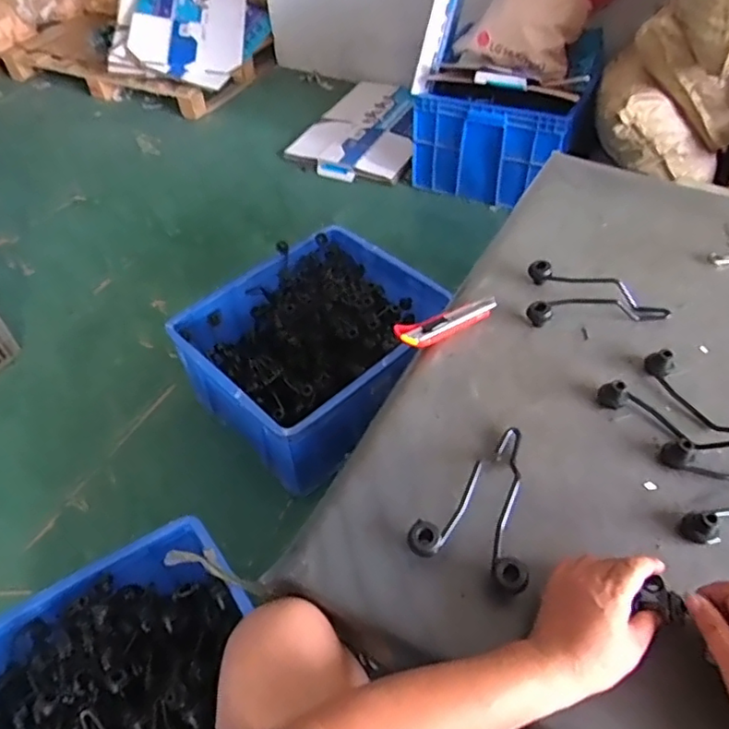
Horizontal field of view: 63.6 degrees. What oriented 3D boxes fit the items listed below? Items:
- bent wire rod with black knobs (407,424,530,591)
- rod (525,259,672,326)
[{"bbox_3d":[0.134,0.136,0.633,0.117,0.036,0.190,18,52,16],"label":"bent wire rod with black knobs"},{"bbox_3d":[0.329,-0.089,0.825,0.194,0.031,0.105,8,50,8],"label":"rod"}]

